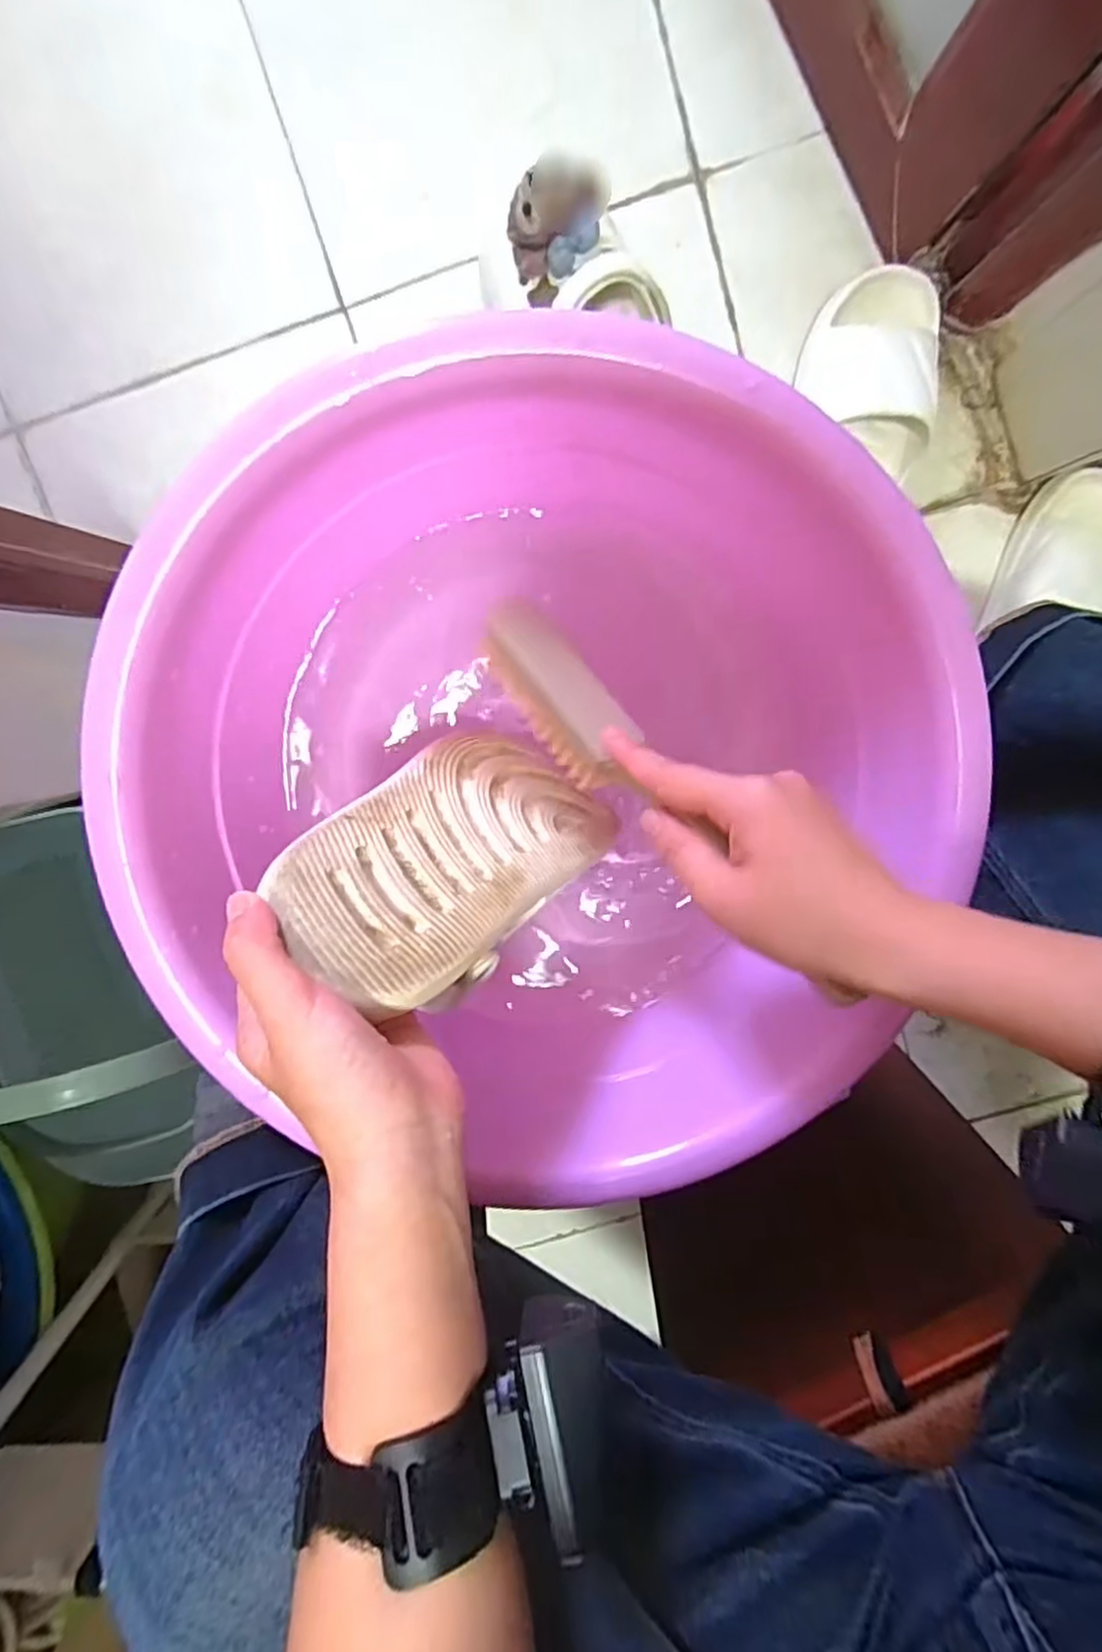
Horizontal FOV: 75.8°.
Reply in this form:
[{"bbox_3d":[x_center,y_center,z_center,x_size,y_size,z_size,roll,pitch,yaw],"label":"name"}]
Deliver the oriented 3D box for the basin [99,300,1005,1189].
[{"bbox_3d":[0.002,-0.020,0.399,0.366,0.168,0.382,0,102,0],"label":"basin"}]

